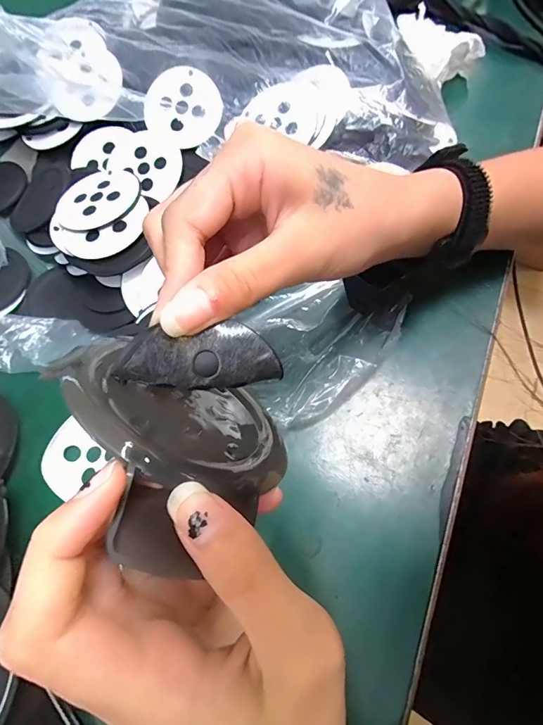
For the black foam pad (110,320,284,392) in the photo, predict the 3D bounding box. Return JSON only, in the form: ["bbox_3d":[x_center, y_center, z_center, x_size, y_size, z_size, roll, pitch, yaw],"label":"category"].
[{"bbox_3d":[-0.025,-0.001,0.148,0.058,0.006,0.025,-6,108,-22],"label":"black foam pad"}]

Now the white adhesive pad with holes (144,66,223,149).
[{"bbox_3d":[-0.067,-0.198,0.317,0.062,0.007,0.058,42,93,8],"label":"white adhesive pad with holes"}]

